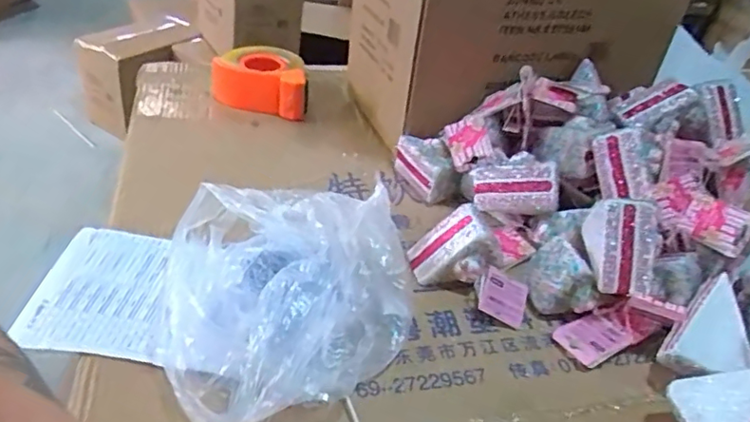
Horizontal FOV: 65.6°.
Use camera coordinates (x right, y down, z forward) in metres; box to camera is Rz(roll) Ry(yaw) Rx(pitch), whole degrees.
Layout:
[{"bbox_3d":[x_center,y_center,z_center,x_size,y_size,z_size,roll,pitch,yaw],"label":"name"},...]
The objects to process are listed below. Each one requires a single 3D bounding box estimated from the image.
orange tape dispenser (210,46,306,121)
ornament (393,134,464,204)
[{"bbox_3d":[-0.171,-0.197,0.859,0.134,0.053,0.144,1,38,-8],"label":"orange tape dispenser"},{"bbox_3d":[0.062,-0.057,0.711,0.040,0.060,0.094,-16,43,-28],"label":"ornament"}]

